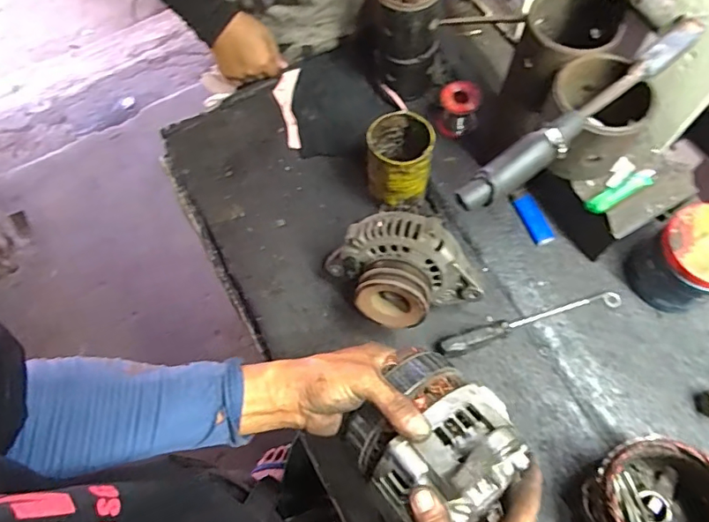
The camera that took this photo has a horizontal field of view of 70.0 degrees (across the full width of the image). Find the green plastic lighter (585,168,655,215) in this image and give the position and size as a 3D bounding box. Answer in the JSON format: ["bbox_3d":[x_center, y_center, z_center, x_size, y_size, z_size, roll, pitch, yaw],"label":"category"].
[{"bbox_3d":[0.301,-0.079,0.565,0.090,0.012,0.021,-27,69,-8],"label":"green plastic lighter"}]

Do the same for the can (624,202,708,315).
[{"bbox_3d":[0.368,0.002,0.560,0.091,0.106,0.091,-1,68,3],"label":"can"}]

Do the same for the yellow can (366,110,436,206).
[{"bbox_3d":[0.055,-0.123,0.634,0.074,0.108,0.072,-1,68,3],"label":"yellow can"}]

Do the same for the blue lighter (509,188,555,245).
[{"bbox_3d":[0.227,-0.057,0.644,0.026,0.015,0.074,-22,68,-6],"label":"blue lighter"}]

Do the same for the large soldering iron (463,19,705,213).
[{"bbox_3d":[0.193,-0.123,0.421,0.262,0.025,0.030,-35,70,-11],"label":"large soldering iron"}]

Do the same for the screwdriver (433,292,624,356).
[{"bbox_3d":[0.205,0.072,0.588,0.226,0.022,0.024,-15,68,-3],"label":"screwdriver"}]

